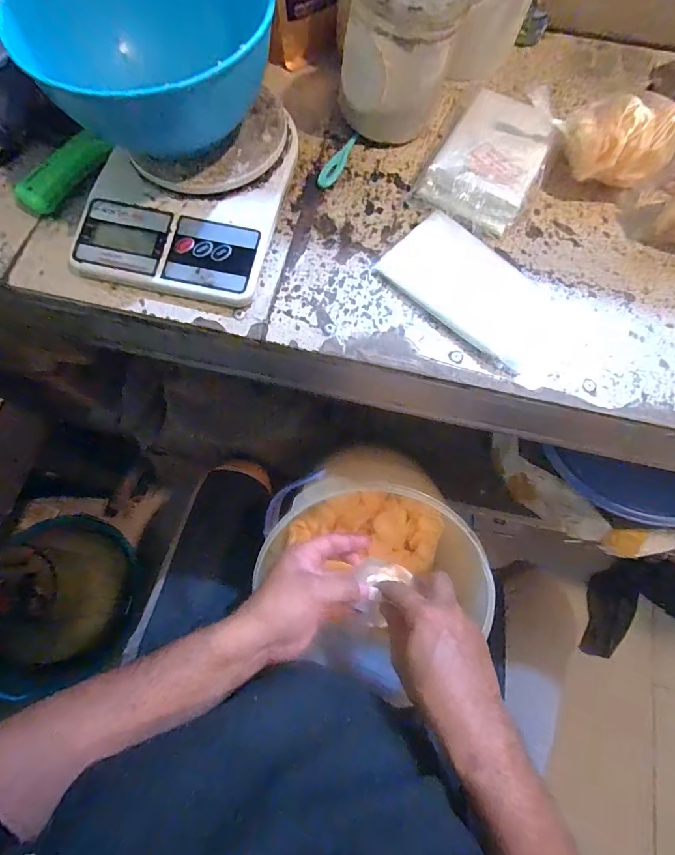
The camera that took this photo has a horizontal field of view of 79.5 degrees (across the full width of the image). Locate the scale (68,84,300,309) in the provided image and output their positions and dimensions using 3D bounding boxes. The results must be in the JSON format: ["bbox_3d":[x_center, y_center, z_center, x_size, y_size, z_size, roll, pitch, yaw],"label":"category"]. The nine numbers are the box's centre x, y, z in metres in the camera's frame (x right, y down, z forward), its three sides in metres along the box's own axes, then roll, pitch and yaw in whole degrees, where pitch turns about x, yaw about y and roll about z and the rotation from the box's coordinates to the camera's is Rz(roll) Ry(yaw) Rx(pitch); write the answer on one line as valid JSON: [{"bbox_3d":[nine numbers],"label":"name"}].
[{"bbox_3d":[-0.119,-0.197,0.338,0.147,0.032,0.185,14,75,3],"label":"scale"}]

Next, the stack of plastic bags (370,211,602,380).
[{"bbox_3d":[0.118,-0.110,0.333,0.156,0.008,0.083,43,78,10],"label":"stack of plastic bags"}]

